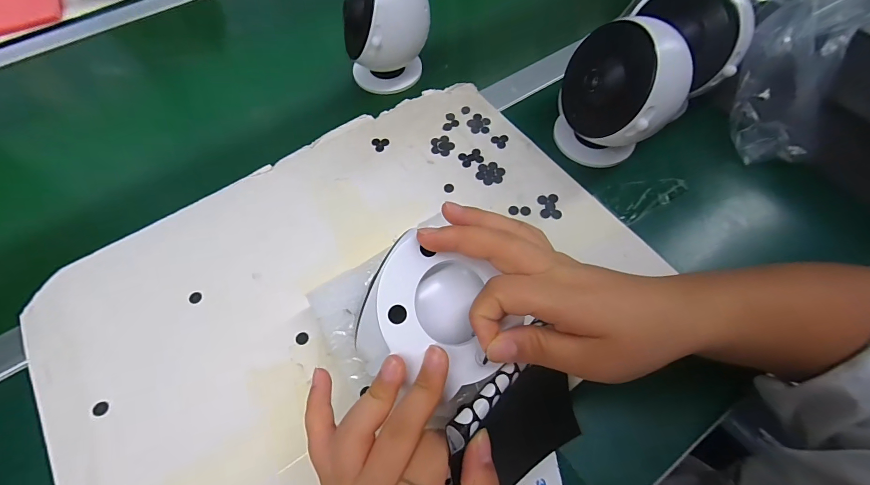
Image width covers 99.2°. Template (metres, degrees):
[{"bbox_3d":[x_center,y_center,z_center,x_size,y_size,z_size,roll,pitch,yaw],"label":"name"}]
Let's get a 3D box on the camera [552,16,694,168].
[{"bbox_3d":[0.176,-0.138,0.354,0.082,0.120,0.102,-18,63,-7],"label":"camera"}]

